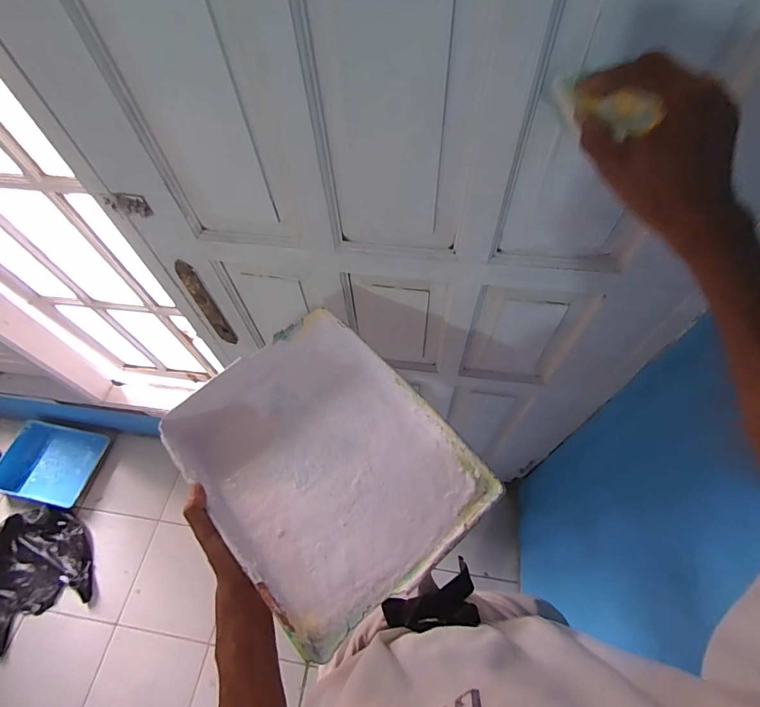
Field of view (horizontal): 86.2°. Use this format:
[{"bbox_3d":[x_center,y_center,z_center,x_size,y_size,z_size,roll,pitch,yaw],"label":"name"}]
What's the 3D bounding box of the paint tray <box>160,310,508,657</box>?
[{"bbox_3d":[-0.071,0.133,0.527,0.276,0.071,0.354,-37,64,-17],"label":"paint tray"}]

